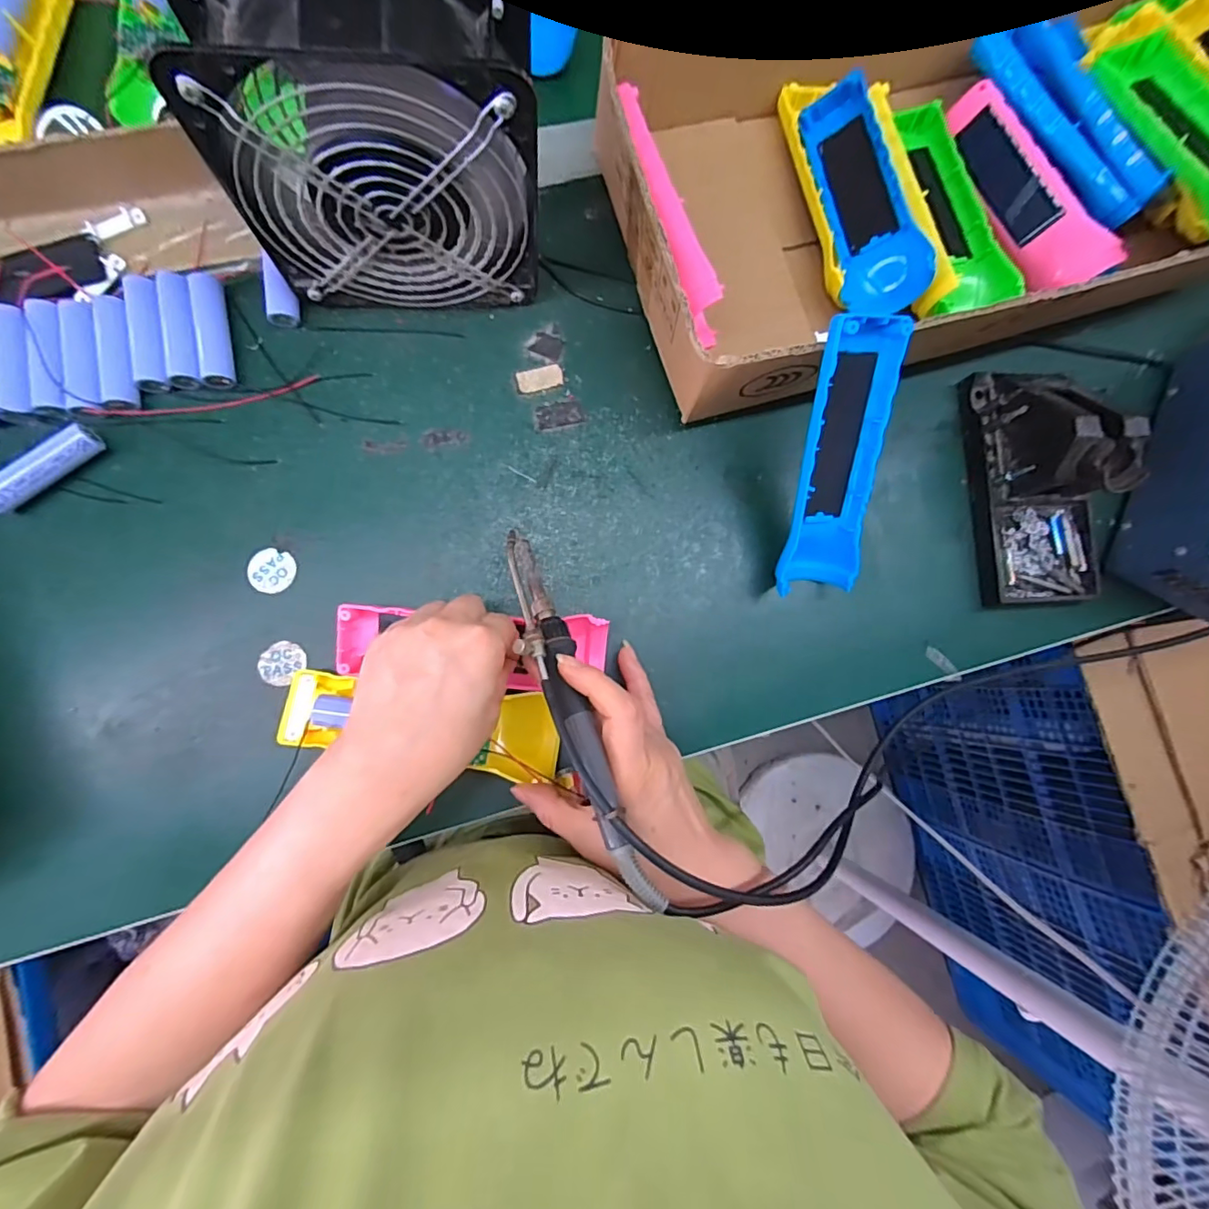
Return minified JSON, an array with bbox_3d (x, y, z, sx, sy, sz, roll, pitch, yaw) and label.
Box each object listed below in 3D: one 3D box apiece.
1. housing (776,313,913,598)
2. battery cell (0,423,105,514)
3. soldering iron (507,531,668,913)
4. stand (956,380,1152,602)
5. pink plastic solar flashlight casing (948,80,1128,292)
[{"bbox_3d":[0.133,-0.083,0.322,0.047,0.032,0.150,-2,117,-6],"label":"housing"},{"bbox_3d":[-0.323,-0.077,0.315,0.064,0.021,0.017,-43,89,-8],"label":"battery cell"},{"bbox_3d":[-0.018,0.044,0.269,0.021,0.023,0.194,-19,64,-7],"label":"soldering iron"},{"bbox_3d":[0.291,-0.080,0.350,0.074,0.069,0.154,-4,84,-5],"label":"stand"},{"bbox_3d":[0.278,-0.272,0.366,0.044,0.025,0.151,-34,80,38],"label":"pink plastic solar flashlight casing"}]

